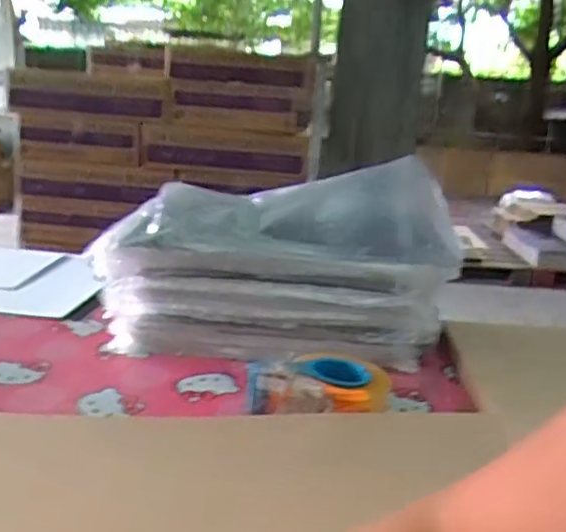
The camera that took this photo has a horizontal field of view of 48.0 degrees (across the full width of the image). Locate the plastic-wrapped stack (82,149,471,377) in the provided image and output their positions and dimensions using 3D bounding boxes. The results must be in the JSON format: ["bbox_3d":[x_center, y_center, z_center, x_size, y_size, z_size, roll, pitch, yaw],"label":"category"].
[{"bbox_3d":[-0.010,-0.021,1.048,0.518,0.261,0.324,5,16,3],"label":"plastic-wrapped stack"}]

